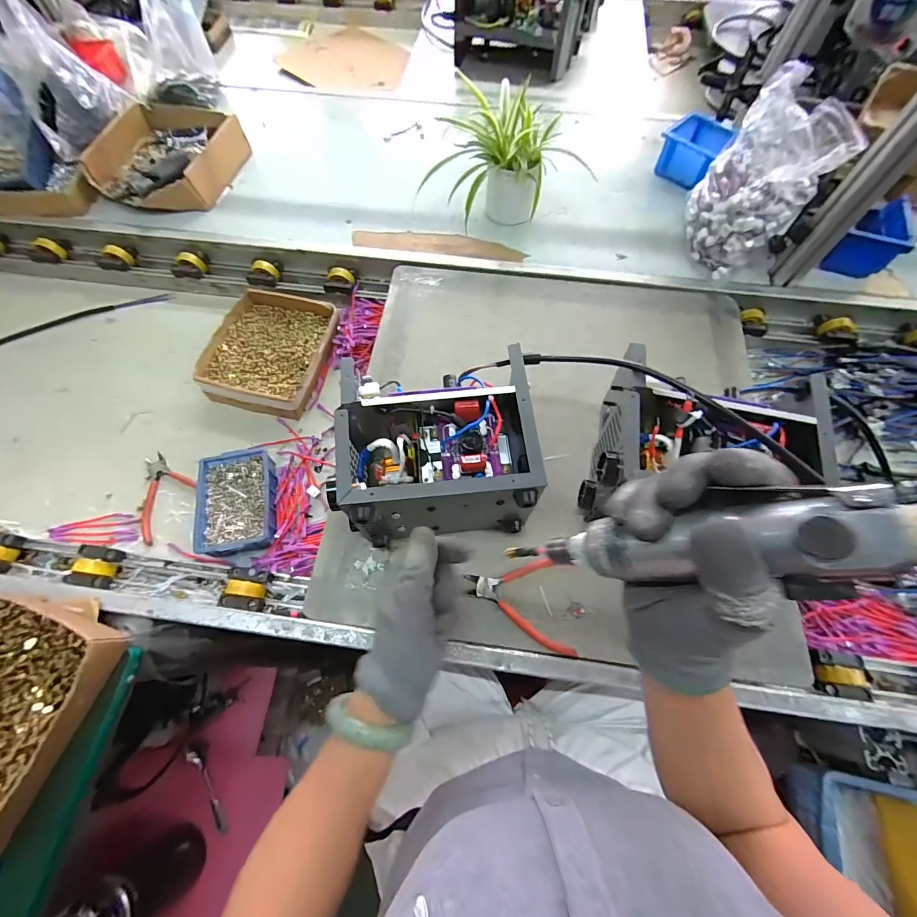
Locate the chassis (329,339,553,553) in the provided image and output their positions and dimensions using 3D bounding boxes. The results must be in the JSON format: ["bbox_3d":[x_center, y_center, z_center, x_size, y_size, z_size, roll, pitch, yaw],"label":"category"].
[{"bbox_3d":[-0.023,-0.008,0.490,0.210,0.145,0.185,-5,66,-3],"label":"chassis"}]

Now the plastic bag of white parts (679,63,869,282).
[{"bbox_3d":[0.469,-0.420,0.641,0.162,0.212,0.151,35,70,14],"label":"plastic bag of white parts"}]

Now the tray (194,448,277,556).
[{"bbox_3d":[-0.321,0.066,0.597,0.104,0.050,0.154,-12,66,-5],"label":"tray"}]

